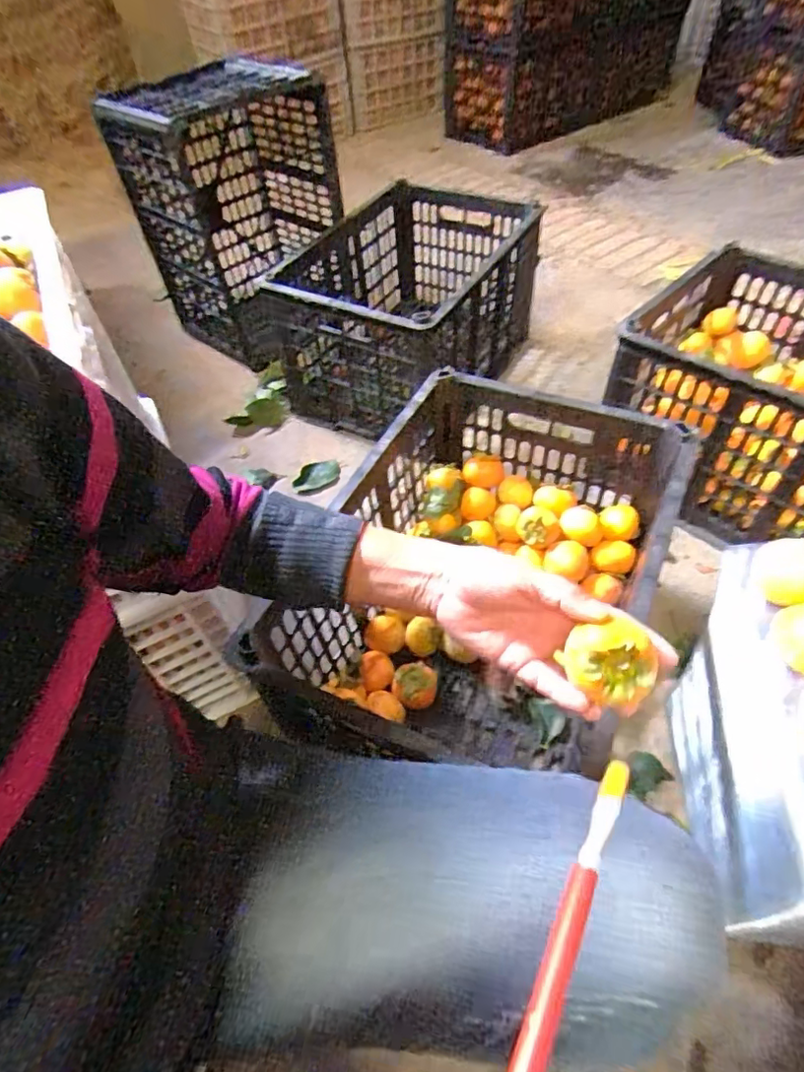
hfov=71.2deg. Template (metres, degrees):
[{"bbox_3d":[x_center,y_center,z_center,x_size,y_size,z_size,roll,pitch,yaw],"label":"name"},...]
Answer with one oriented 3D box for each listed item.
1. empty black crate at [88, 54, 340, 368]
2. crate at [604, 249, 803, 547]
[{"bbox_3d":[-0.342,-0.687,1.216,0.304,0.462,0.340,28,58,24],"label":"empty black crate"},{"bbox_3d":[0.592,-0.186,0.848,0.468,0.260,0.337,33,60,27],"label":"crate"}]

